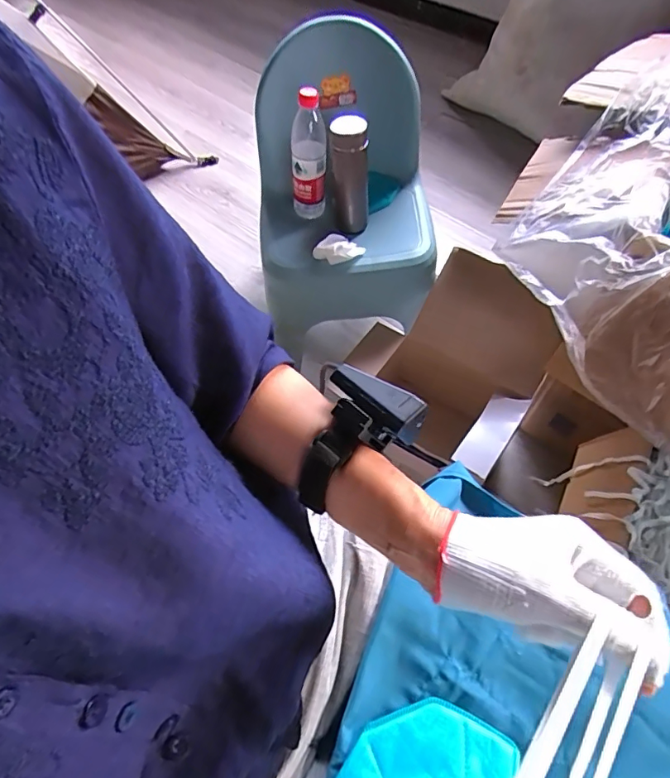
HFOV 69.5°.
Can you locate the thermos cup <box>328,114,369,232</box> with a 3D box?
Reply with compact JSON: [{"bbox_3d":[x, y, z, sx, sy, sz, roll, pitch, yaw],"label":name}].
[{"bbox_3d":[0.028,-0.374,0.863,0.062,0.196,0.064,-1,61,2],"label":"thermos cup"}]

